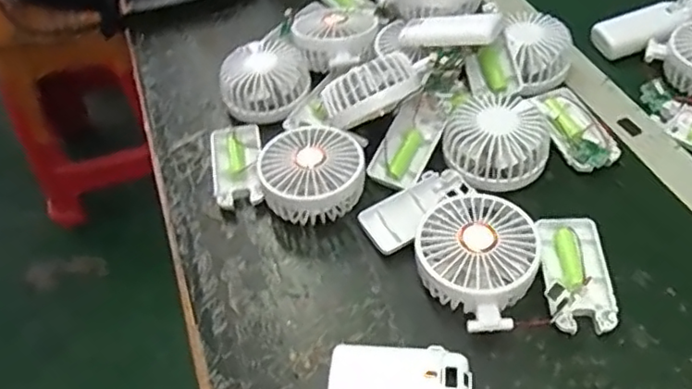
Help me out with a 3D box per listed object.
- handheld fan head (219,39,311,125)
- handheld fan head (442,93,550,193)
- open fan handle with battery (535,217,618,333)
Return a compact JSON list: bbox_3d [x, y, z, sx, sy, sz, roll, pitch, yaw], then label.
[{"bbox_3d":[-0.080,-0.115,0.597,0.084,0.035,0.081,-11,49,-3],"label":"handheld fan head"},{"bbox_3d":[0.127,-0.044,0.513,0.080,0.038,0.080,-3,49,4],"label":"handheld fan head"},{"bbox_3d":[0.168,0.058,0.444,0.045,0.018,0.093,3,49,9],"label":"open fan handle with battery"}]

